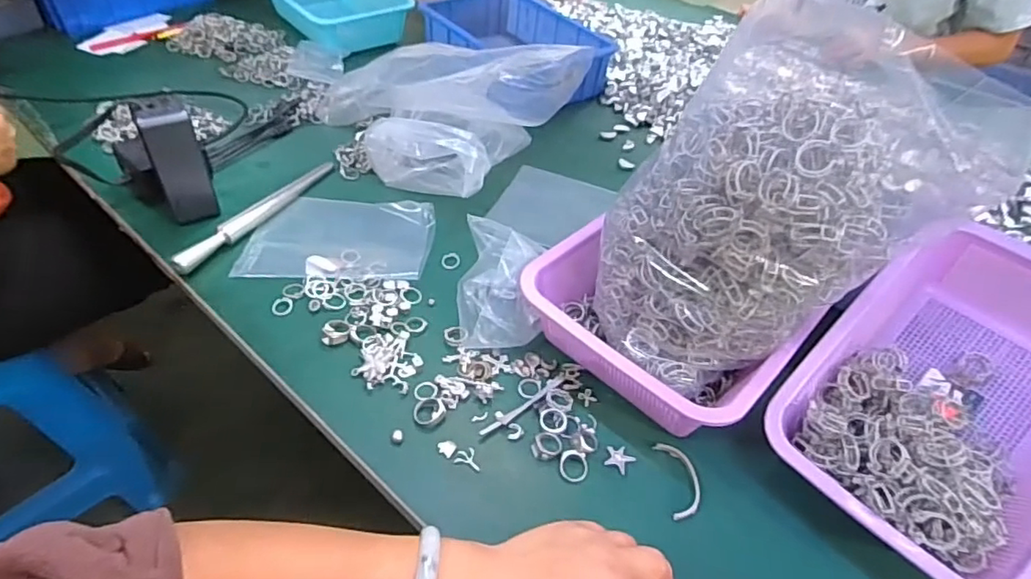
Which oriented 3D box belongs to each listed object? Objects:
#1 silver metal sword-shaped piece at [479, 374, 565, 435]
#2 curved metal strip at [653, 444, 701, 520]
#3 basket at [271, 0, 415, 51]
[{"bbox_3d":[0.008,0.102,0.517,0.097,0.004,0.010,-30,55,-30],"label":"silver metal sword-shaped piece"},{"bbox_3d":[0.137,0.157,0.478,0.028,0.004,0.067,-1,46,-7],"label":"curved metal strip"},{"bbox_3d":[-0.317,-0.494,1.007,0.155,0.069,0.253,-29,55,-30],"label":"basket"}]

